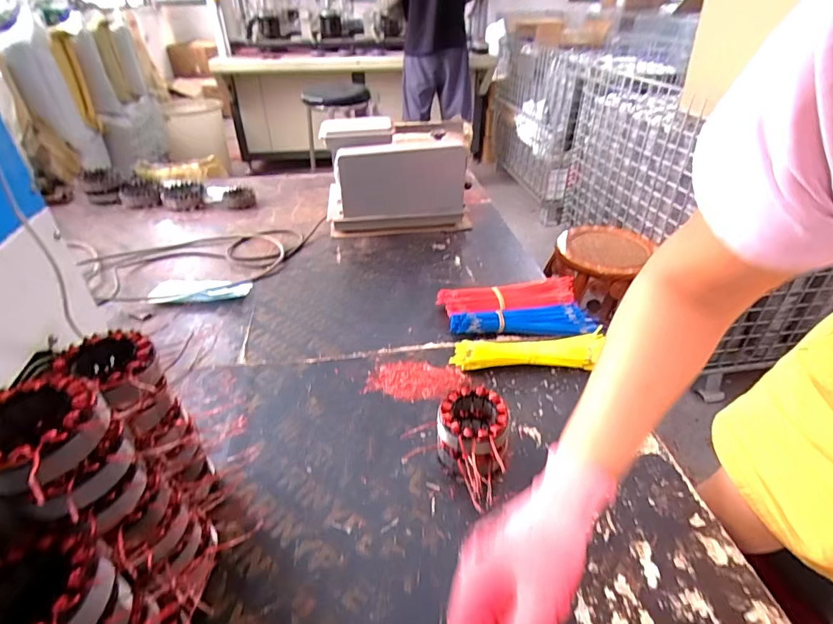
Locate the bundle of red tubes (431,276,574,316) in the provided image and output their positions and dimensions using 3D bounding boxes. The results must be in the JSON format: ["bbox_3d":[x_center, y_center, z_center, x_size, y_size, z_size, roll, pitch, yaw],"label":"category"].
[{"bbox_3d":[0.174,-0.023,0.856,0.257,0.041,0.070,-7,37,-10],"label":"bundle of red tubes"}]

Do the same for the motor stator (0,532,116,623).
[{"bbox_3d":[-0.259,0.204,0.313,0.092,0.041,0.089,-11,38,-15],"label":"motor stator"}]

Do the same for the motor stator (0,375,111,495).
[{"bbox_3d":[-0.282,0.089,0.336,0.083,0.037,0.082,0,36,0],"label":"motor stator"}]

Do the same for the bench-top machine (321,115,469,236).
[{"bbox_3d":[-0.049,-0.334,1.121,0.350,0.238,0.181,-3,36,-4],"label":"bench-top machine"}]

